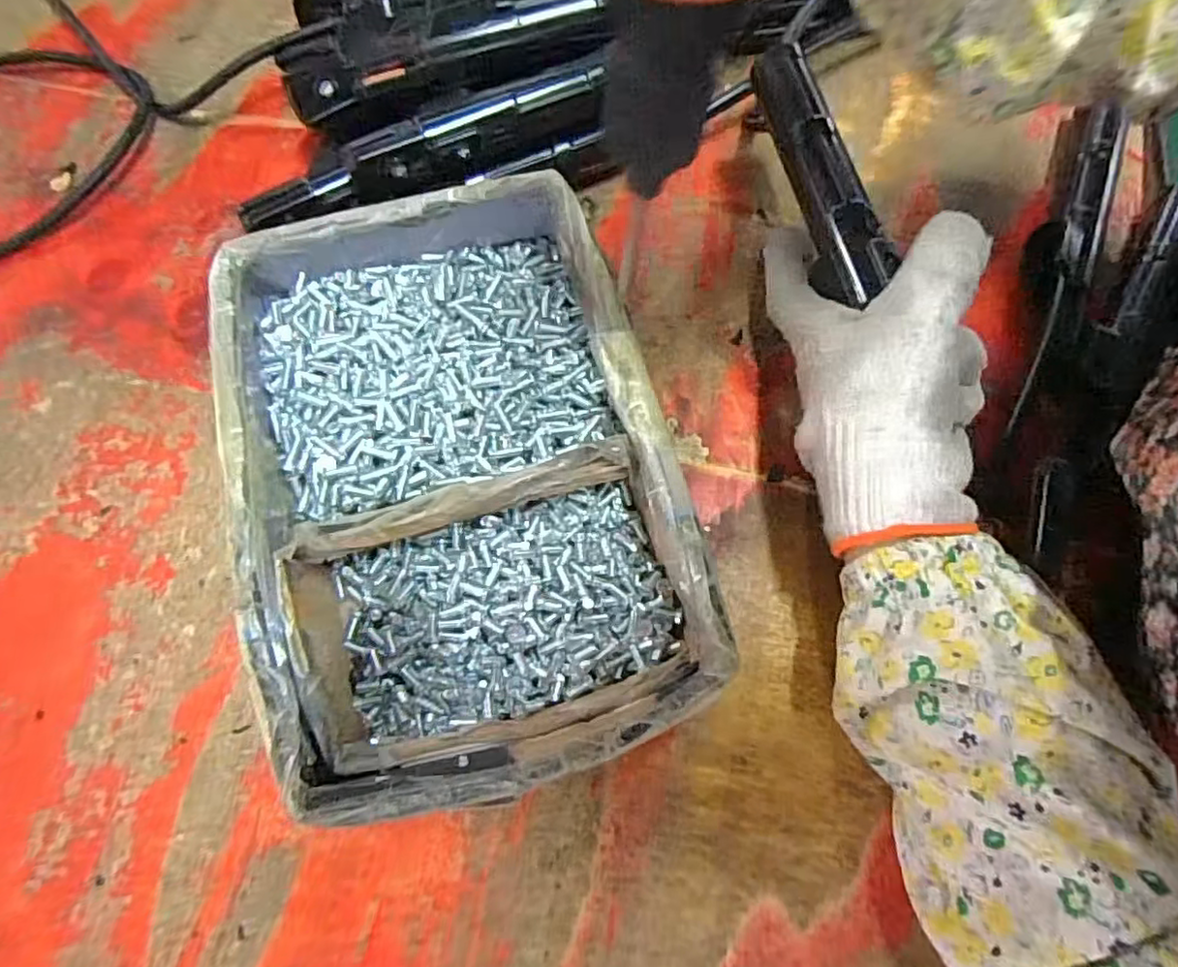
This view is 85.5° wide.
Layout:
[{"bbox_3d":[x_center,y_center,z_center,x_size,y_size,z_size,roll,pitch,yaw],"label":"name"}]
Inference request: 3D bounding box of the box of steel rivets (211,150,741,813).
[{"bbox_3d":[-0.056,-0.006,0.287,0.180,0.062,0.260,-14,71,-6],"label":"box of steel rivets"}]

